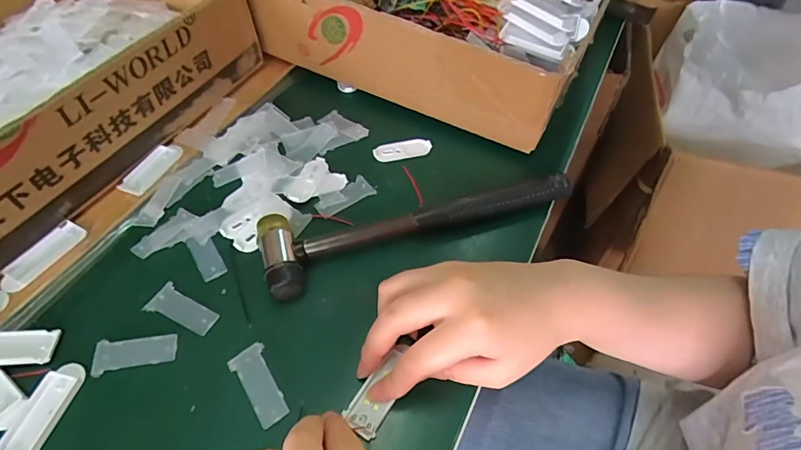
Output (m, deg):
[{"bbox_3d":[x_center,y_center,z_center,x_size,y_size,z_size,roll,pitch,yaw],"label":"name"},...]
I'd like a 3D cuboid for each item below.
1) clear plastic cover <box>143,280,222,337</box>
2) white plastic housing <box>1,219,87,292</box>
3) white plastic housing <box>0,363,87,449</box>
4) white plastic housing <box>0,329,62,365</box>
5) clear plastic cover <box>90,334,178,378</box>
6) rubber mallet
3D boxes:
[{"bbox_3d":[-0.143,0.056,0.286,0.046,0.004,0.020,25,57,14],"label":"clear plastic cover"},{"bbox_3d":[-0.249,0.021,0.304,0.021,0.006,0.057,23,56,13],"label":"white plastic housing"},{"bbox_3d":[-0.204,0.106,0.246,0.024,0.004,0.057,11,55,5],"label":"white plastic housing"},{"bbox_3d":[-0.239,0.073,0.262,0.053,0.009,0.021,-4,55,-6],"label":"white plastic housing"},{"bbox_3d":[-0.163,0.079,0.268,0.047,0.004,0.020,-3,55,-6],"label":"clear plastic cover"},{"bbox_3d":[0.015,-0.006,0.325,0.231,0.023,0.059,-16,57,-14],"label":"rubber mallet"}]

